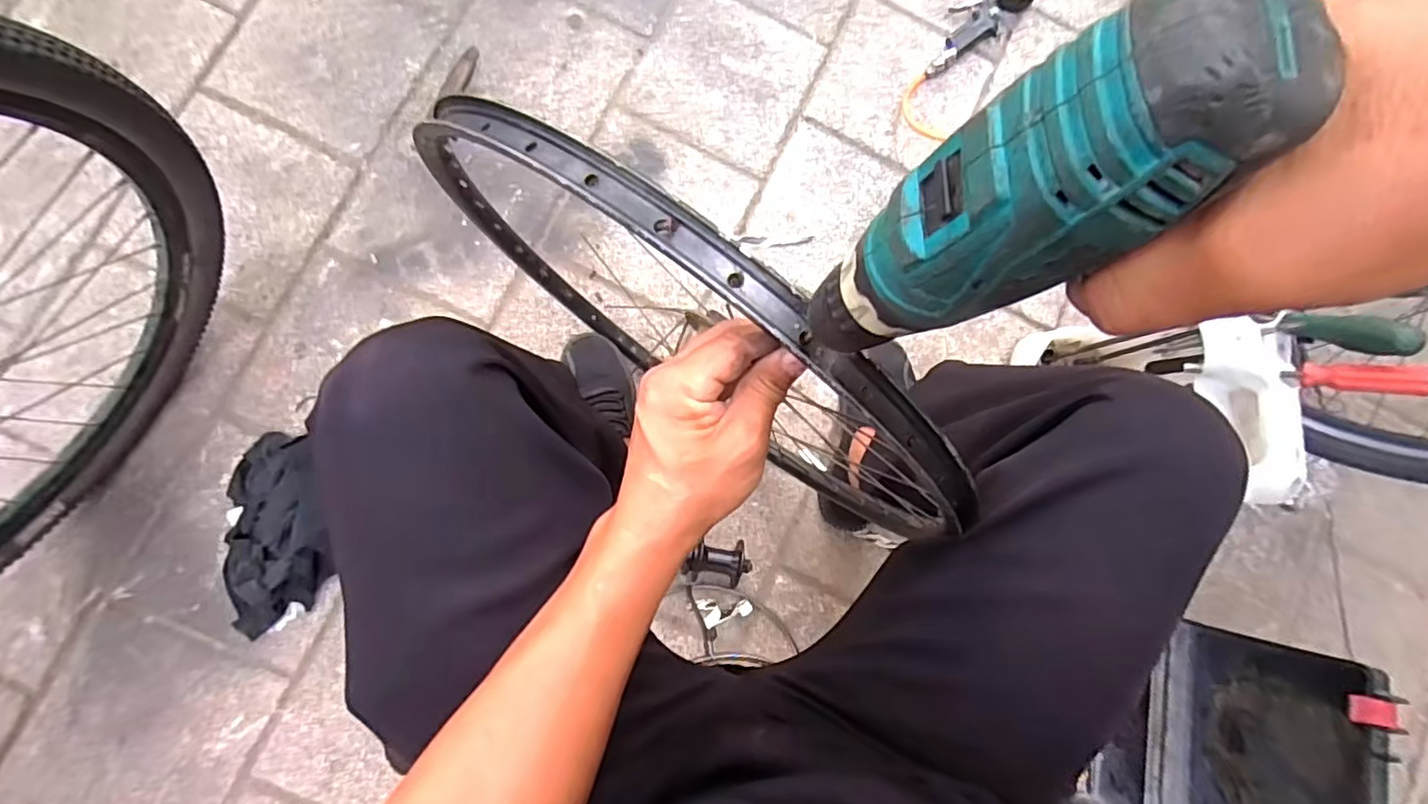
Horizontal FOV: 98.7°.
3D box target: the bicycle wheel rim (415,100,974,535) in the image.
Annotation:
[{"bbox_3d":[-0.041,-0.056,0.567,0.492,0.522,0.031,39,80,-1],"label":"bicycle wheel rim"}]

